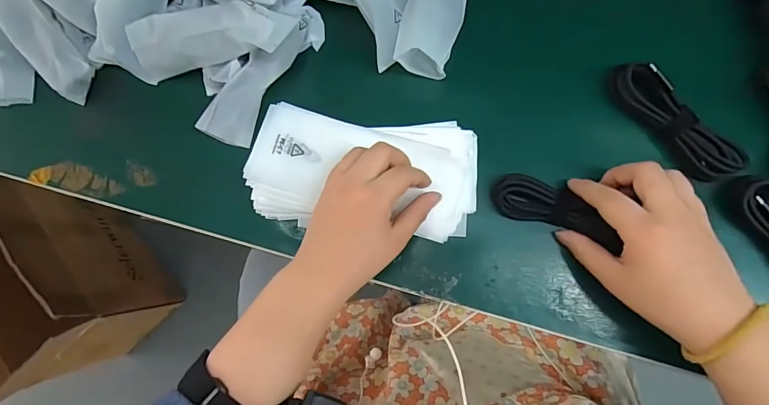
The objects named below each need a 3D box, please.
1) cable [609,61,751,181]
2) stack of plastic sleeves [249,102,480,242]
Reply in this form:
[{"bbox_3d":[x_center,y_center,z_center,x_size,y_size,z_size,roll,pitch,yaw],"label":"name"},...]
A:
[{"bbox_3d":[0.221,-0.063,0.310,0.036,0.018,0.113,-43,80,0],"label":"cable"},{"bbox_3d":[-0.018,-0.026,0.339,0.186,0.022,0.096,6,83,3],"label":"stack of plastic sleeves"}]

